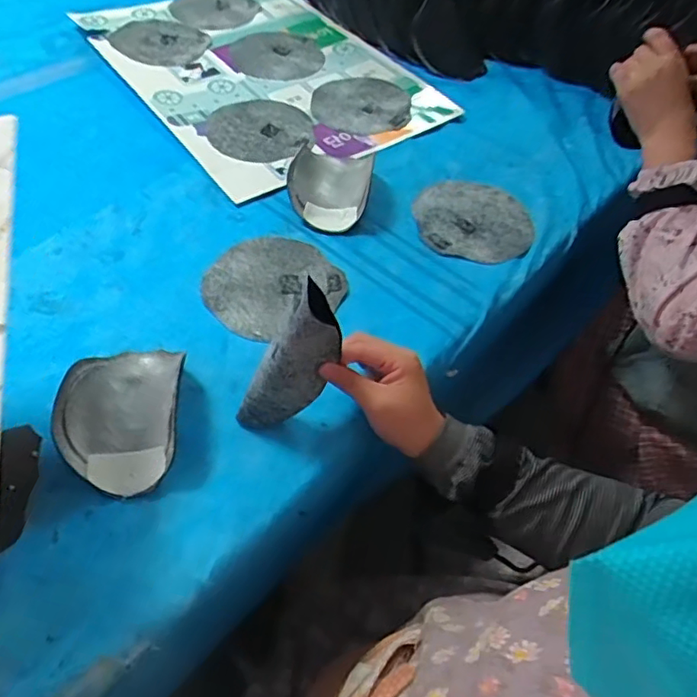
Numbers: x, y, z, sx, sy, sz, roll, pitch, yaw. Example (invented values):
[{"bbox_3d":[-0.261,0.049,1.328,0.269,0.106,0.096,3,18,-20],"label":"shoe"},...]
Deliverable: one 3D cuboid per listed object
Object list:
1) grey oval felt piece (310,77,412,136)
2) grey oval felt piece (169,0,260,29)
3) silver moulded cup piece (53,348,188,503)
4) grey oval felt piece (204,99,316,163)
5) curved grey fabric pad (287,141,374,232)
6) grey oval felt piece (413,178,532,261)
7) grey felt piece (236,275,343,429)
[{"bbox_3d":[0.020,-0.366,0.860,0.142,0.009,0.158,7,53,0],"label":"grey oval felt piece"},{"bbox_3d":[-0.234,-0.597,1.008,0.131,0.004,0.156,25,55,13],"label":"grey oval felt piece"},{"bbox_3d":[-0.196,0.054,0.498,0.096,0.038,0.141,-1,53,-6],"label":"silver moulded cup piece"},{"bbox_3d":[-0.125,-0.308,0.805,0.138,0.009,0.150,15,51,6],"label":"grey oval felt piece"},{"bbox_3d":[-0.022,-0.212,0.717,0.097,0.040,0.152,9,52,0],"label":"curved grey fabric pad"},{"bbox_3d":[0.158,-0.165,0.727,0.146,0.005,0.146,17,50,6],"label":"grey oval felt piece"},{"bbox_3d":[-0.046,0.012,0.482,0.048,0.147,0.039,-12,51,-44],"label":"grey felt piece"}]

